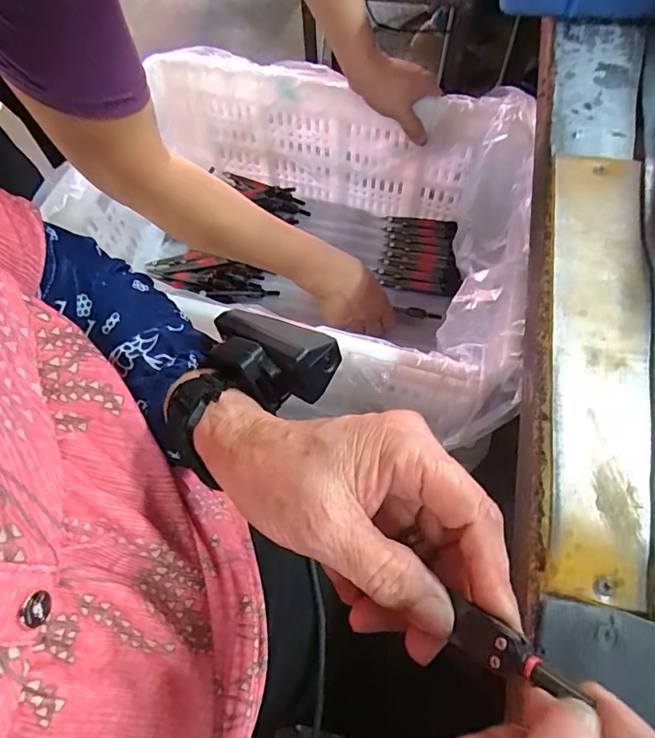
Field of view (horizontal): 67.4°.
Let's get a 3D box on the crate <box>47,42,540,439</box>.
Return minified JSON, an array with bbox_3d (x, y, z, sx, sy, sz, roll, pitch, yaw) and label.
[{"bbox_3d":[-0.018,-0.149,0.563,0.435,0.206,0.357,12,65,7],"label":"crate"}]

